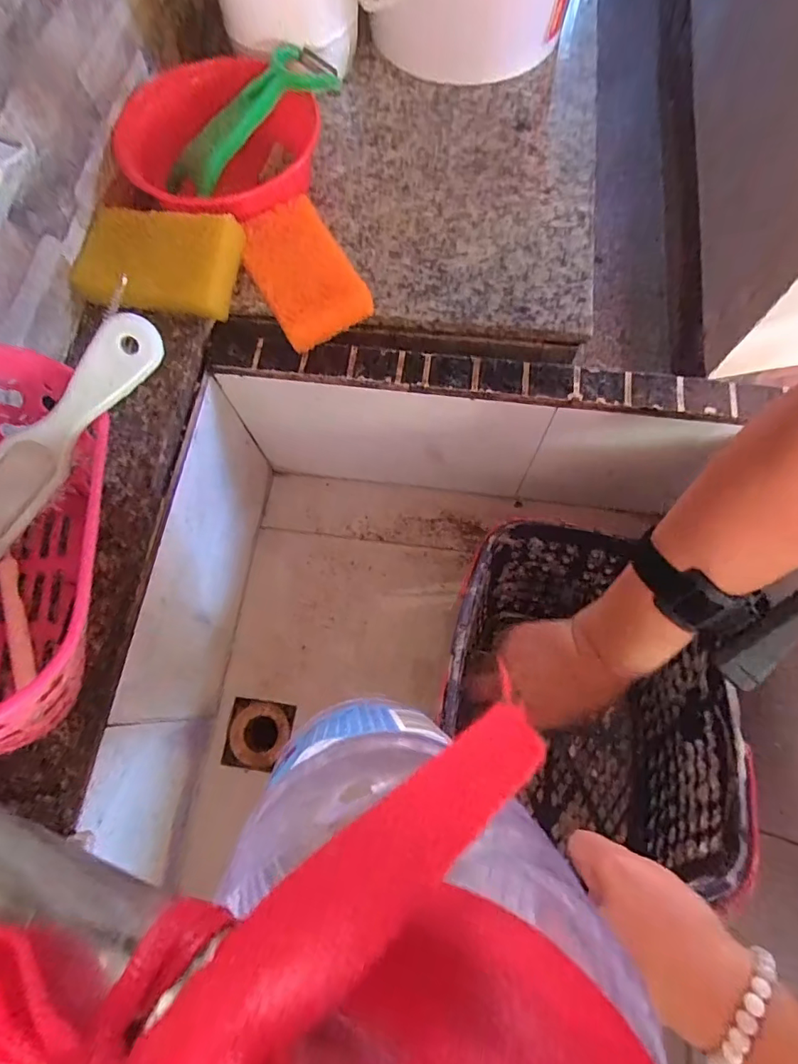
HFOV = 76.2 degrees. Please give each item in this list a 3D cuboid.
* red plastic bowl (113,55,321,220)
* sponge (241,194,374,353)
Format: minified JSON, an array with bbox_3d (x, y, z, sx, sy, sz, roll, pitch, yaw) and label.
[{"bbox_3d":[-0.150,-0.339,0.459,0.162,0.065,0.162,-1,72,2],"label":"red plastic bowl"},{"bbox_3d":[-0.083,-0.217,0.429,0.074,0.035,0.124,-29,73,-7],"label":"sponge"}]

